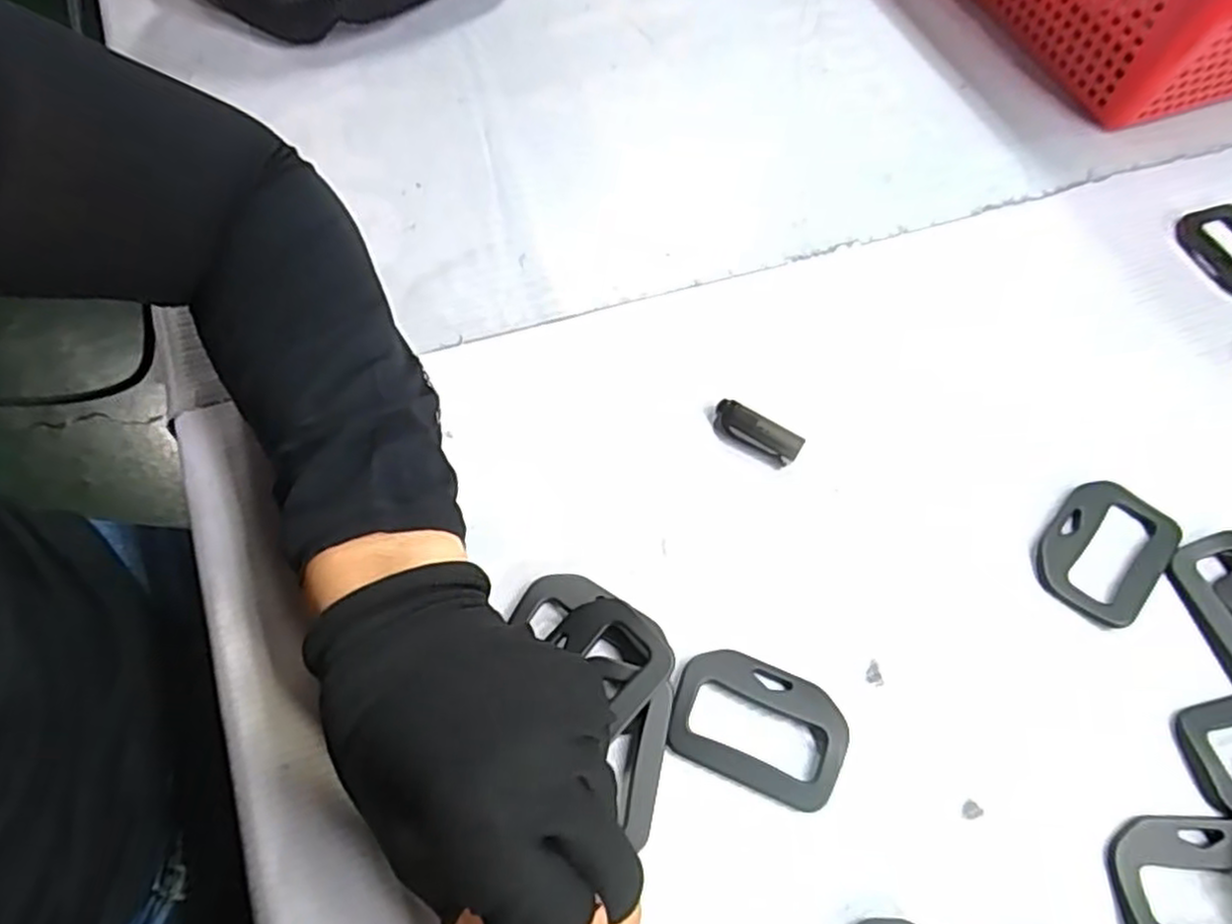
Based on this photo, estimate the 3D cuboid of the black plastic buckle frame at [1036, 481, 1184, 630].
[{"bbox_3d":[0.198,0.035,0.292,0.042,0.004,0.062,38,67,16],"label":"black plastic buckle frame"}]

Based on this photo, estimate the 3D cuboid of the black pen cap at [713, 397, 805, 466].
[{"bbox_3d":[0.060,-0.013,0.310,0.039,0.009,0.014,29,65,12],"label":"black pen cap"}]

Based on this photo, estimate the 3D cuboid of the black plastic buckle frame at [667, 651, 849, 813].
[{"bbox_3d":[0.051,0.093,0.257,0.060,0.006,0.042,22,64,9],"label":"black plastic buckle frame"}]

